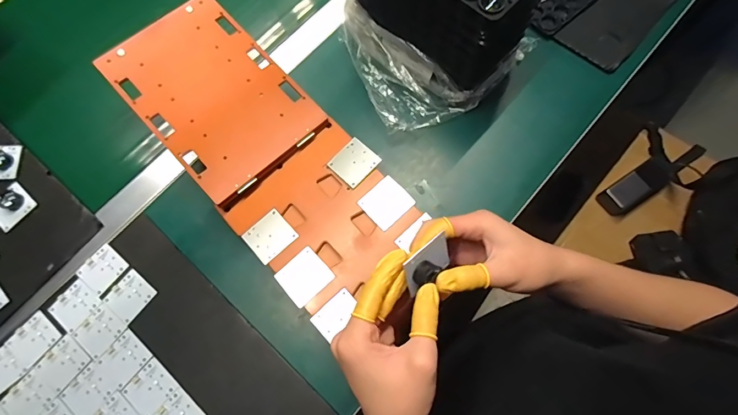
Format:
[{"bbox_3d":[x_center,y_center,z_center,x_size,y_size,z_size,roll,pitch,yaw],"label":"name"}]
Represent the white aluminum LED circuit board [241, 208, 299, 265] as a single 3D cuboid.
[{"bbox_3d":[-0.110,0.031,0.427,0.048,0.004,0.045,-42,75,-10],"label":"white aluminum LED circuit board"}]

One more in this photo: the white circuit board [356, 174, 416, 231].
[{"bbox_3d":[0.019,-0.006,0.431,0.049,0.006,0.047,-41,75,-10],"label":"white circuit board"}]

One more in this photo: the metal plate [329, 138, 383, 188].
[{"bbox_3d":[-0.017,-0.052,0.447,0.045,0.006,0.048,42,79,14],"label":"metal plate"}]

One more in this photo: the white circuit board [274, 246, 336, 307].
[{"bbox_3d":[-0.069,0.074,0.411,0.050,0.004,0.047,-40,75,-10],"label":"white circuit board"}]

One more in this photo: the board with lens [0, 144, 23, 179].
[{"bbox_3d":[-0.475,-0.060,0.491,0.046,0.017,0.047,-1,72,2],"label":"board with lens"}]

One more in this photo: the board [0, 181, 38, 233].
[{"bbox_3d":[-0.446,-0.003,0.474,0.042,0.014,0.049,41,78,14],"label":"board"}]

